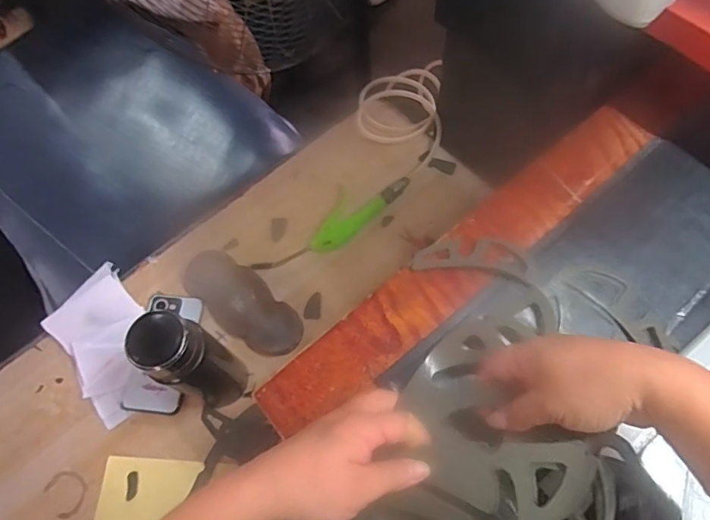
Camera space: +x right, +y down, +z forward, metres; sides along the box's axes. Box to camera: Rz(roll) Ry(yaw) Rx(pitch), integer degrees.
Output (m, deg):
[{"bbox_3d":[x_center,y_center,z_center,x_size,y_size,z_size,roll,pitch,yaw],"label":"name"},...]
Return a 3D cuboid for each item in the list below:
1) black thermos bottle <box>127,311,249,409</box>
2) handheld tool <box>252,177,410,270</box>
[{"bbox_3d":[-0.192,0.120,0.604,0.071,0.226,0.076,1,66,-2],"label":"black thermos bottle"},{"bbox_3d":[-0.033,-0.058,0.772,0.263,0.023,0.073,-39,73,-18],"label":"handheld tool"}]

